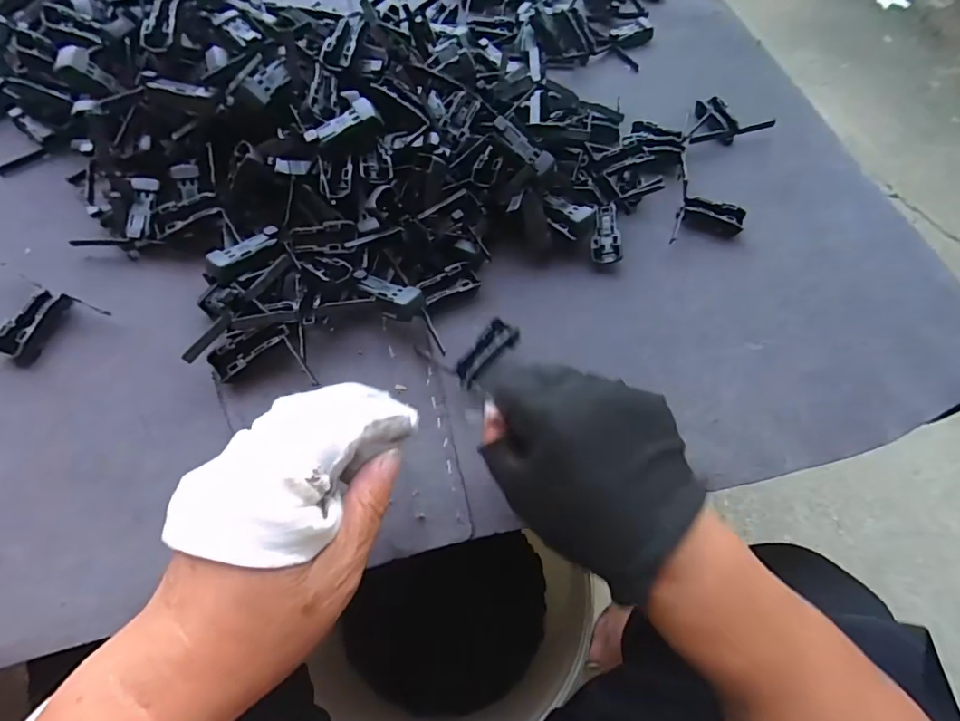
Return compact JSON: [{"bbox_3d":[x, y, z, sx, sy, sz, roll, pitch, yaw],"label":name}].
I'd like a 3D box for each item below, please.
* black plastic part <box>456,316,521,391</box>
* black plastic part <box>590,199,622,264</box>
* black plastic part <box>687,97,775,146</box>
[{"bbox_3d":[0.003,-0.005,0.309,0.019,0.011,0.049,36,70,14],"label":"black plastic part"},{"bbox_3d":[0.093,-0.095,0.375,0.024,0.019,0.048,2,76,-2],"label":"black plastic part"},{"bbox_3d":[0.210,-0.212,0.450,0.082,0.015,0.046,-11,64,-9],"label":"black plastic part"}]

